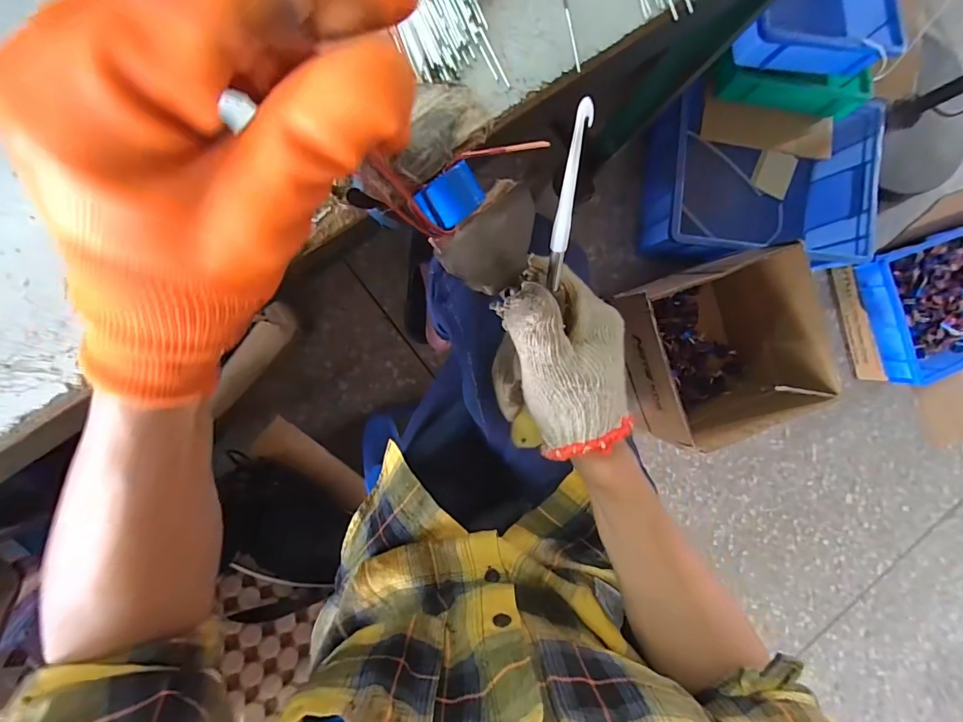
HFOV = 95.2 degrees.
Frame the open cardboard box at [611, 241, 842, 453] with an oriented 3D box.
[{"bbox_3d":[0.478,-0.019,0.943,0.335,0.276,0.350,-22,94,-6],"label":"open cardboard box"}]

